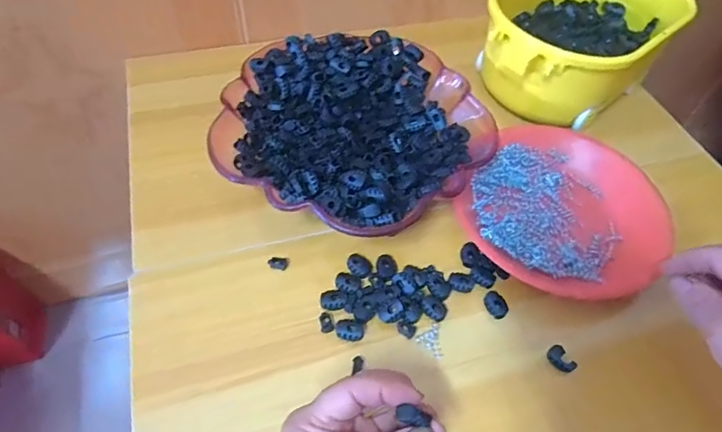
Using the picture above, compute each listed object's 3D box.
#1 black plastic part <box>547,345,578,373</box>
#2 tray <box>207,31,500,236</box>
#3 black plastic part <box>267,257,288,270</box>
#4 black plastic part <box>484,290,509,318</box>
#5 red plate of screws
[{"bbox_3d":[0.154,0.111,0.373,0.015,0.007,0.022,-25,58,-20],"label":"black plastic part"},{"bbox_3d":[-0.007,-0.083,0.466,0.235,0.054,0.240,33,58,20],"label":"tray"},{"bbox_3d":[-0.071,0.040,0.412,0.016,0.005,0.010,2,53,-2],"label":"black plastic part"},{"bbox_3d":[0.111,0.073,0.399,0.017,0.007,0.023,-18,56,-16],"label":"black plastic part"},{"bbox_3d":[0.189,-0.006,0.447,0.173,0.028,0.188,1,53,-2],"label":"red plate of screws"}]

